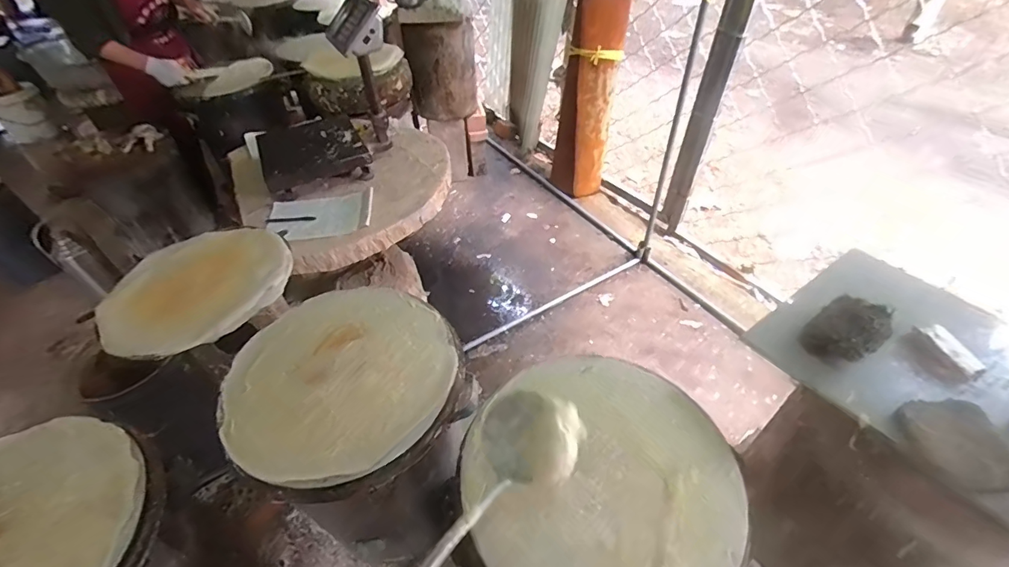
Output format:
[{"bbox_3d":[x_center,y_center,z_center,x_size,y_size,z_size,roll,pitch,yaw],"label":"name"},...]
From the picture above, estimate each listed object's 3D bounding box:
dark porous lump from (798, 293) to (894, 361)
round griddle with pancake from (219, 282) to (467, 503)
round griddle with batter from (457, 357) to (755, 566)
[{"bbox_3d":[0.506,0.066,0.656,0.113,0.046,0.084,-30,50,-24],"label":"dark porous lump"},{"bbox_3d":[-0.281,0.163,0.784,0.394,0.040,0.380,-3,46,3],"label":"round griddle with pancake"},{"bbox_3d":[0.136,0.269,0.635,0.383,0.042,0.370,-3,46,3],"label":"round griddle with batter"}]

